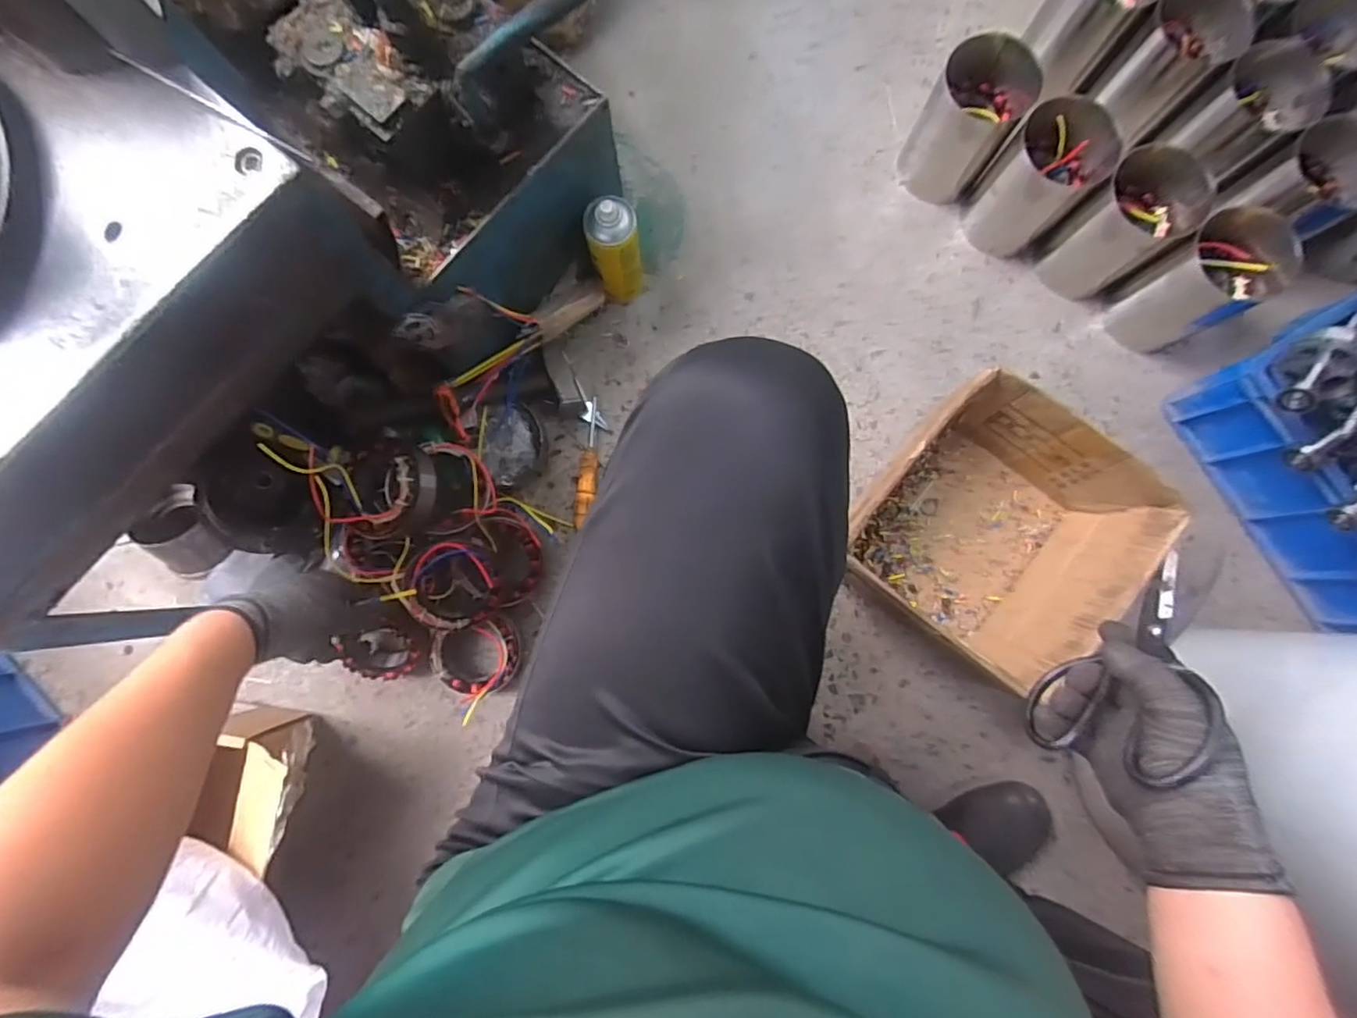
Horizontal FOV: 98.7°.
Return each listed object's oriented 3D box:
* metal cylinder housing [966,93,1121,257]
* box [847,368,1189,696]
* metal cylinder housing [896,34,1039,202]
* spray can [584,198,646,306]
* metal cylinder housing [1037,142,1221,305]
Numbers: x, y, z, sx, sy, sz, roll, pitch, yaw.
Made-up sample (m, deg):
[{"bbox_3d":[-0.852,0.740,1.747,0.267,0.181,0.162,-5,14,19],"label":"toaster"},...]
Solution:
[{"bbox_3d":[0.488,-0.443,0.795,0.114,0.156,0.115,0,84,0],"label":"metal cylinder housing"},{"bbox_3d":[0.390,0.026,0.743,0.283,0.152,0.300,41,86,4],"label":"box"},{"bbox_3d":[0.391,-0.528,0.789,0.111,0.178,0.122,0,84,0],"label":"metal cylinder housing"},{"bbox_3d":[-0.079,-0.335,0.768,0.066,0.178,0.061,0,84,0],"label":"spray can"},{"bbox_3d":[0.588,-0.371,0.782,0.114,0.167,0.120,0,84,0],"label":"metal cylinder housing"}]

